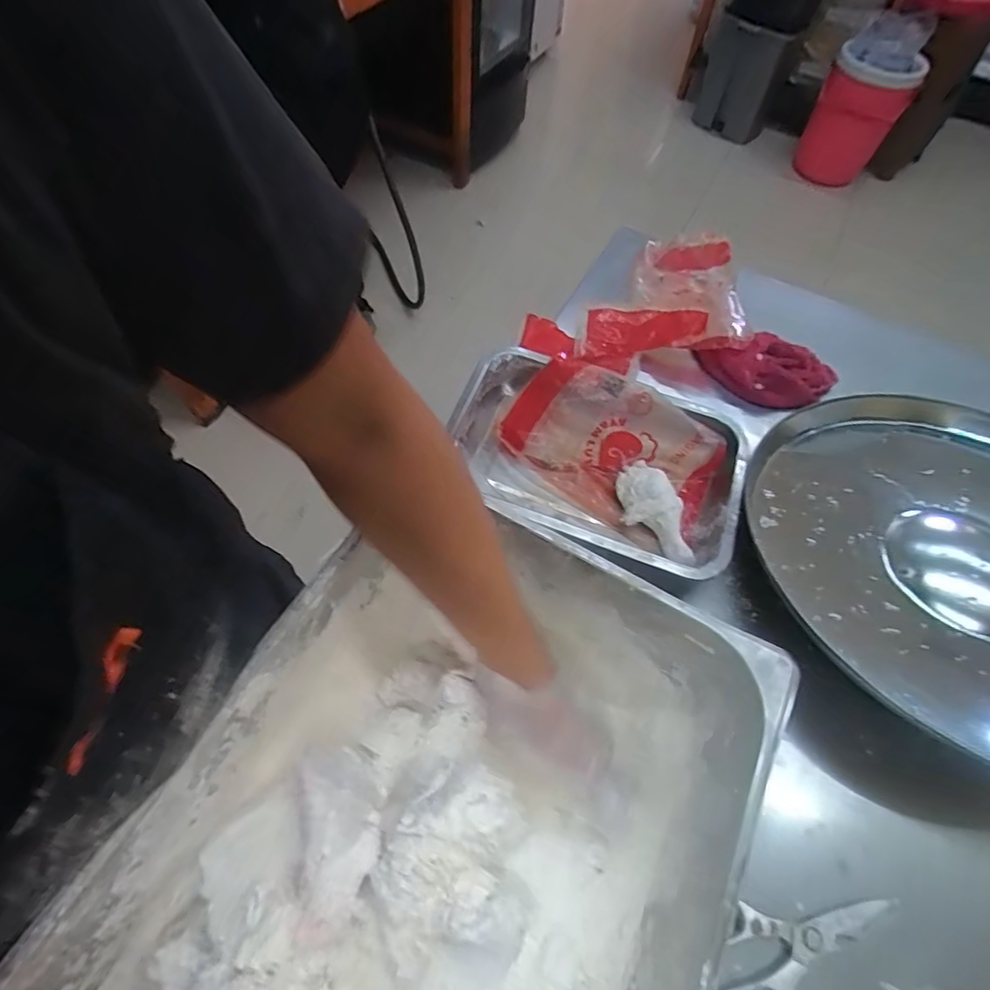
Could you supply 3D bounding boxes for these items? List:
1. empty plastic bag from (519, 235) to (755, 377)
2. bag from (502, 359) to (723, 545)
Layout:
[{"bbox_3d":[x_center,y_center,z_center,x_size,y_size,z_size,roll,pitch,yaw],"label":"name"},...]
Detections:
[{"bbox_3d":[0.211,-0.232,0.724,0.329,0.055,0.211,-37,68,-23],"label":"empty plastic bag"},{"bbox_3d":[0.124,-0.057,0.598,0.236,0.068,0.134,27,61,12],"label":"bag"}]

